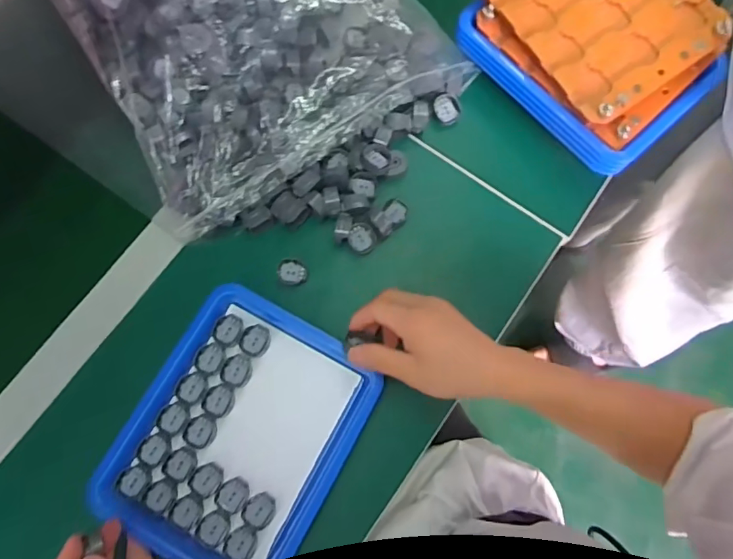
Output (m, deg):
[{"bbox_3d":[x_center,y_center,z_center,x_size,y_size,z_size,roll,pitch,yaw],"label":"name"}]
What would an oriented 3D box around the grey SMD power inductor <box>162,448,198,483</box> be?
[{"bbox_3d":[-0.161,0.160,0.447,0.024,0.004,0.029,37,79,9],"label":"grey SMD power inductor"}]

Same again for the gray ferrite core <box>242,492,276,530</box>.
[{"bbox_3d":[-0.091,0.197,0.442,0.025,0.008,0.028,31,78,8],"label":"gray ferrite core"}]

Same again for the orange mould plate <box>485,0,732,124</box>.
[{"bbox_3d":[0.214,-0.253,0.471,0.146,0.011,0.188,-36,83,4],"label":"orange mould plate"}]

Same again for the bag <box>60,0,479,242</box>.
[{"bbox_3d":[-0.135,-0.292,0.501,0.321,0.099,0.401,-33,77,-8],"label":"bag"}]

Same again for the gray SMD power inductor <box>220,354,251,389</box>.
[{"bbox_3d":[-0.116,0.082,0.464,0.026,0.005,0.028,0,75,0],"label":"gray SMD power inductor"}]

